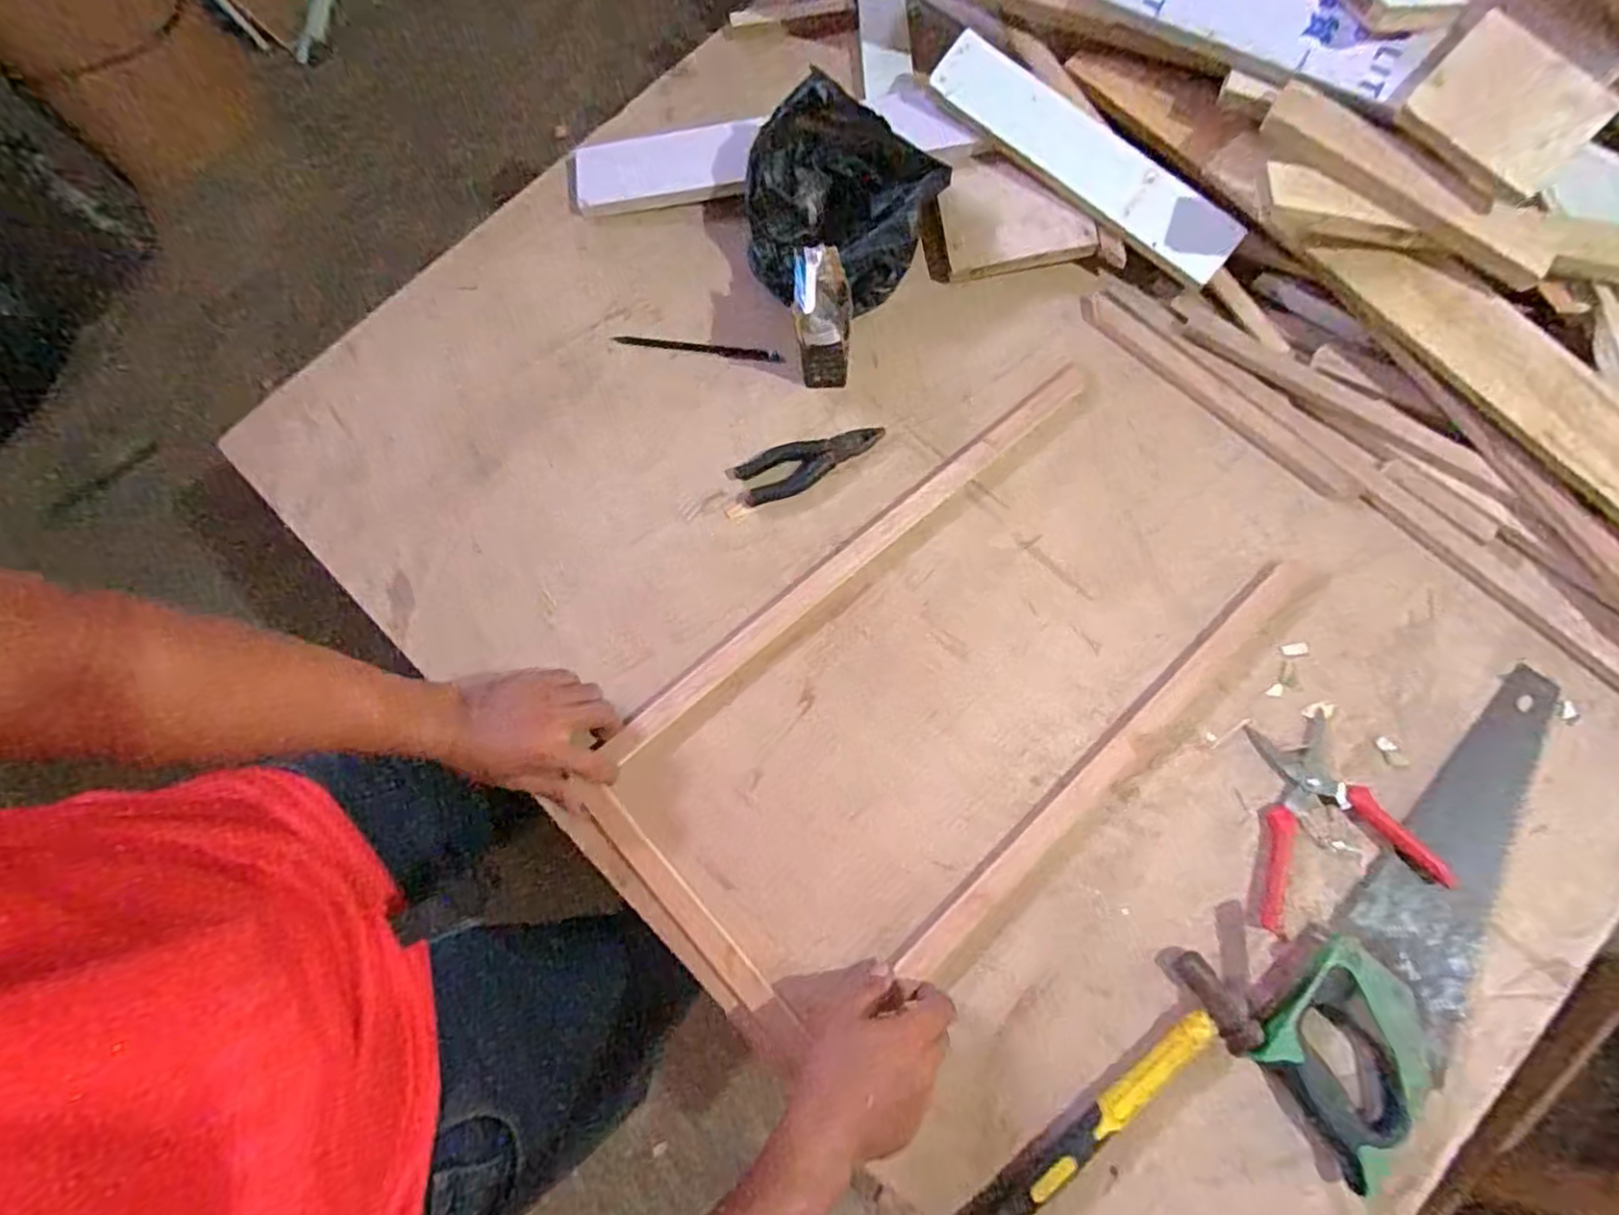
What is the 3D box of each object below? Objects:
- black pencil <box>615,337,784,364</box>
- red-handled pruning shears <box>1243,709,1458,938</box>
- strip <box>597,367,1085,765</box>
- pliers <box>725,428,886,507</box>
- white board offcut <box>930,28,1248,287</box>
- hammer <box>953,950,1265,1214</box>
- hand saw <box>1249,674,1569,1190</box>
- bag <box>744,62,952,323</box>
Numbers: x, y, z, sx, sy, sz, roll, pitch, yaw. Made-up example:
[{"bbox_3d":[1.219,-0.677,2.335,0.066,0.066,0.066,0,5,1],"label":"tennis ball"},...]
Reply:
[{"bbox_3d":[-0.113,-0.265,0.730,0.176,0.010,0.013,9,77,3],"label":"black pencil"},{"bbox_3d":[0.430,0.176,0.602,0.142,0.023,0.154,-17,77,-3],"label":"red-handled pruning shears"},{"bbox_3d":[0.046,-0.053,0.669,0.557,0.011,0.030,-39,79,-7],"label":"strip"},{"bbox_3d":[-0.001,-0.142,0.701,0.150,0.010,0.050,-19,77,-4],"label":"pliers"},{"bbox_3d":[0.268,-0.439,0.693,0.329,0.019,0.071,39,97,3],"label":"white board offcut"},{"bbox_3d":[0.218,0.391,0.556,0.291,0.024,0.070,-34,78,-7],"label":"hammer"},{"bbox_3d":[0.522,0.241,0.580,0.120,0.028,0.423,44,81,10],"label":"hand saw"},{"bbox_3d":[0.029,-0.389,0.696,0.187,0.098,0.167,7,76,2],"label":"bag"}]

